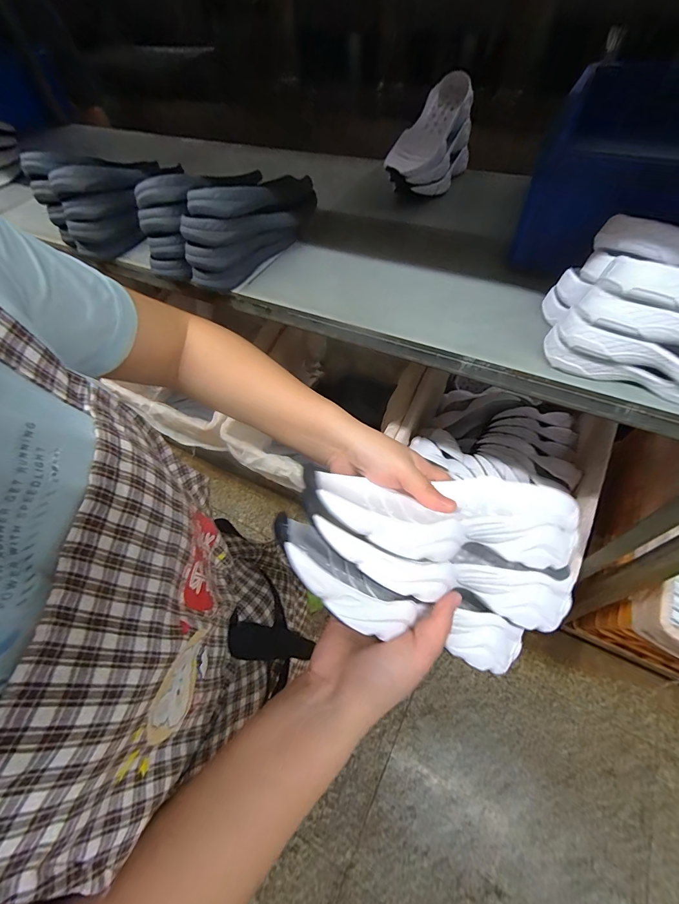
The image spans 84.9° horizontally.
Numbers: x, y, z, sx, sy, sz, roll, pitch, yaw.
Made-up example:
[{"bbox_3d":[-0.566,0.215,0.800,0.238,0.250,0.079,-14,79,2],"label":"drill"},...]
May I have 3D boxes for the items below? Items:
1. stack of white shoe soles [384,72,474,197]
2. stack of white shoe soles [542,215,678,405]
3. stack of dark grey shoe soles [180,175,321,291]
[{"bbox_3d":[0.192,-0.678,0.813,0.133,0.167,0.229,24,60,17],"label":"stack of white shoe soles"},{"bbox_3d":[0.402,-0.152,0.442,0.293,0.137,0.134,29,61,19],"label":"stack of white shoe soles"},{"bbox_3d":[-0.141,-0.424,0.678,0.091,0.152,0.306,29,61,20],"label":"stack of dark grey shoe soles"}]

